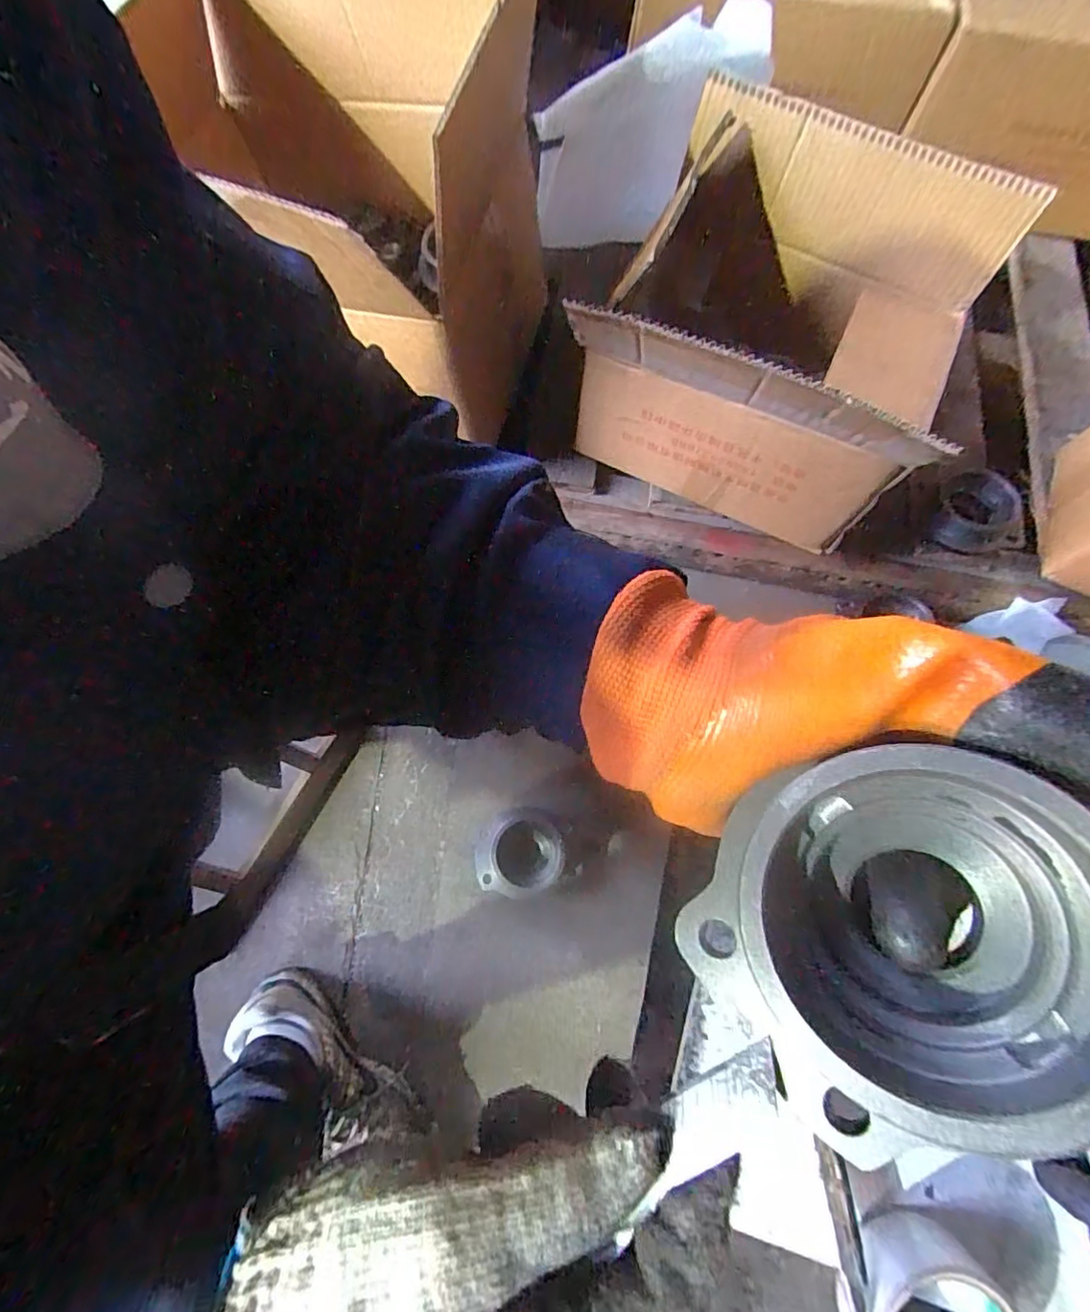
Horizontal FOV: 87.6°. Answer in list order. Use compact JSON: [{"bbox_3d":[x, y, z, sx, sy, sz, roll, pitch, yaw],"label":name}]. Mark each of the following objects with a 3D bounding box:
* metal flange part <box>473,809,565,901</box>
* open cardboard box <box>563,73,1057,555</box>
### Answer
[{"bbox_3d":[-0.029,0.224,0.649,0.100,0.015,0.095,0,73,-1],"label":"metal flange part"},{"bbox_3d":[0.215,-0.289,0.540,0.311,0.221,0.266,23,73,6],"label":"open cardboard box"}]

